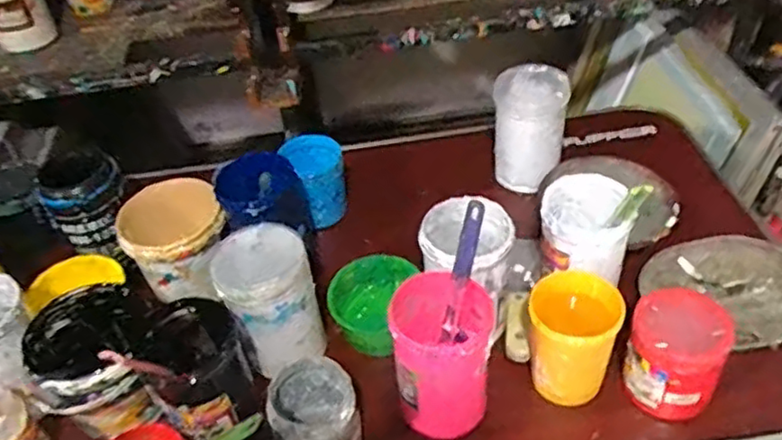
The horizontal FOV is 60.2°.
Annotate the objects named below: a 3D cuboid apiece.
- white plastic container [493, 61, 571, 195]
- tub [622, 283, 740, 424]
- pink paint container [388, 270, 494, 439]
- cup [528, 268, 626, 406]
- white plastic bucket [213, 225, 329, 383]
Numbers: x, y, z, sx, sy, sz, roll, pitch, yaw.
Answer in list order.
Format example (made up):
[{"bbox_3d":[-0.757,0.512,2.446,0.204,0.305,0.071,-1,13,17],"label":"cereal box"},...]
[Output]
[{"bbox_3d":[0.189,-0.122,0.934,0.098,0.154,0.087,1,43,8],"label":"white plastic container"},{"bbox_3d":[0.285,0.138,0.680,0.089,0.121,0.085,-3,43,3],"label":"tub"},{"bbox_3d":[0.051,0.135,0.665,0.094,0.133,0.091,-3,43,3],"label":"pink paint container"},{"bbox_3d":[0.187,0.122,0.691,0.087,0.105,0.083,-3,43,3],"label":"cup"},{"bbox_3d":[-0.129,0.083,0.724,0.091,0.125,0.095,-3,43,3],"label":"white plastic bucket"}]

